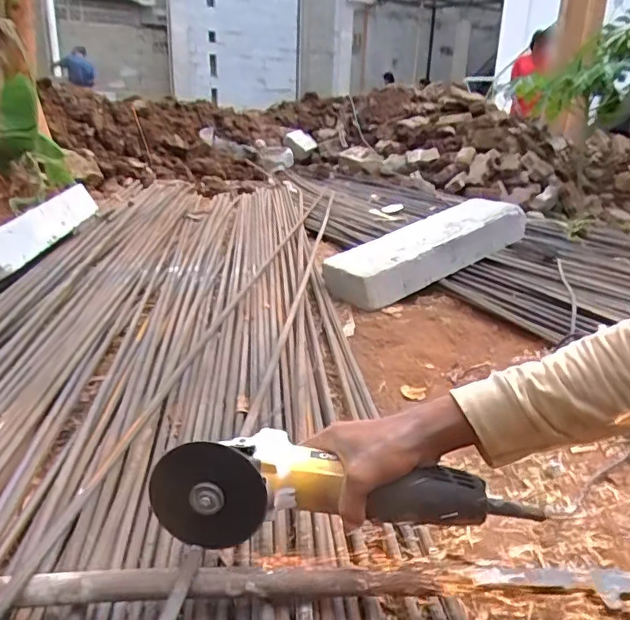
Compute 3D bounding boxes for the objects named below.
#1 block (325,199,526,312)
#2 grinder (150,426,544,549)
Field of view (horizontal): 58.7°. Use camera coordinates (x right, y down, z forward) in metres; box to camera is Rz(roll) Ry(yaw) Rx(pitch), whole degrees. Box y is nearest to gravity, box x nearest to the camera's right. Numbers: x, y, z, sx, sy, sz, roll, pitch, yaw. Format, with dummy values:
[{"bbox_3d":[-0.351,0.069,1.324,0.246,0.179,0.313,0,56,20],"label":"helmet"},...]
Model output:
[{"bbox_3d":[0.328,-0.177,1.566,0.647,0.124,0.169,-24,30,-27],"label":"block"},{"bbox_3d":[0.026,0.158,0.516,0.329,0.089,0.071,2,19,-3],"label":"grinder"}]

